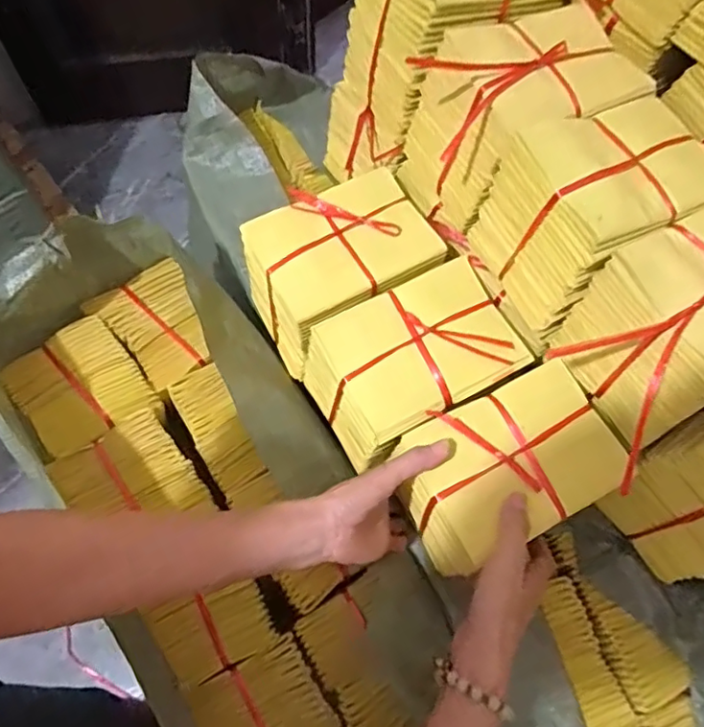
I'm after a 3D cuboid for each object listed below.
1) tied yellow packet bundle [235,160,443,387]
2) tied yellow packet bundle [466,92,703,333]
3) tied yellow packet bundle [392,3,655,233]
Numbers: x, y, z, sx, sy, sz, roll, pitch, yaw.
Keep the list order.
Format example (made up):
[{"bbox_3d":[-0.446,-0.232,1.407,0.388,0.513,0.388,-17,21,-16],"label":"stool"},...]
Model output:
[{"bbox_3d":[-0.014,-0.091,0.603,0.175,0.121,0.128,-27,69,-14],"label":"tied yellow packet bundle"},{"bbox_3d":[0.214,-0.138,0.505,0.168,0.113,0.118,-26,69,-14],"label":"tied yellow packet bundle"},{"bbox_3d":[0.154,-0.229,0.555,0.178,0.148,0.117,-25,69,-13],"label":"tied yellow packet bundle"}]

